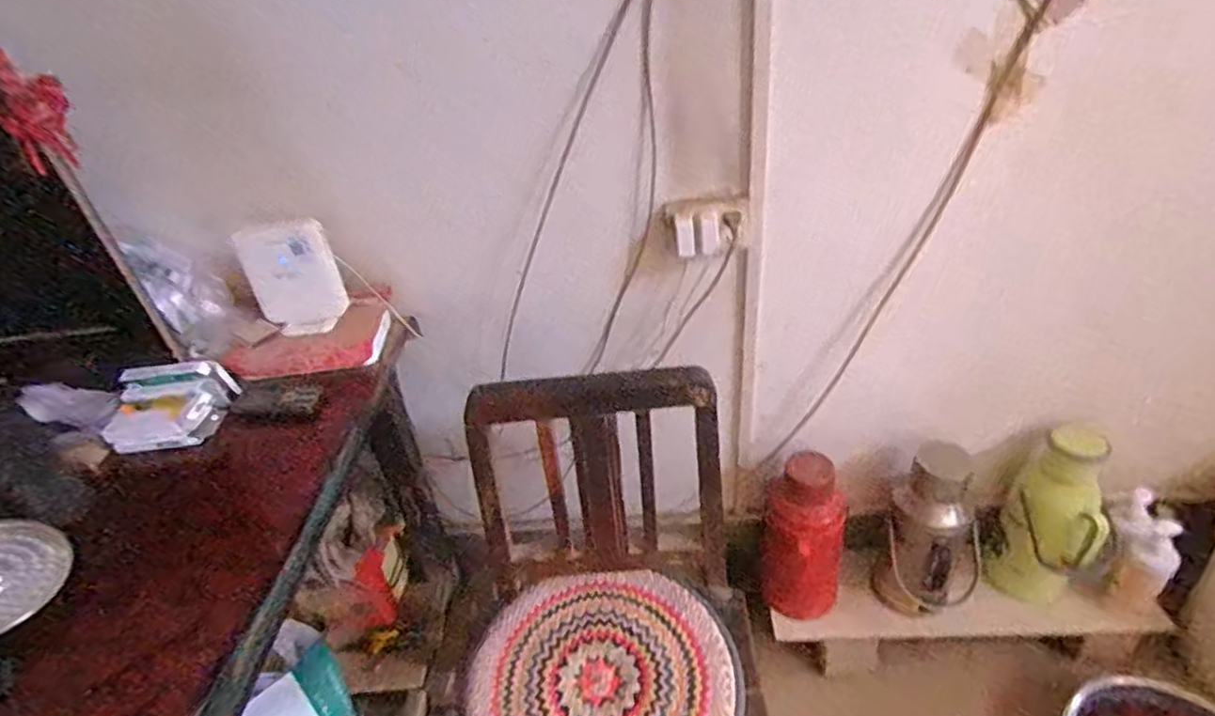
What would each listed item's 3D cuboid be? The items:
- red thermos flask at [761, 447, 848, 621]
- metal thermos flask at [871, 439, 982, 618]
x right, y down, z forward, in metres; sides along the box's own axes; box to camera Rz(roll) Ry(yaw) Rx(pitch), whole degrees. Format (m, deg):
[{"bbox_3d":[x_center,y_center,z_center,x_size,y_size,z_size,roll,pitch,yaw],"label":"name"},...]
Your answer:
[{"bbox_3d":[0.415,0.389,1.391,0.171,0.352,0.141,4,37,15],"label":"red thermos flask"},{"bbox_3d":[0.674,0.362,1.332,0.183,0.386,0.142,17,42,30],"label":"metal thermos flask"}]

